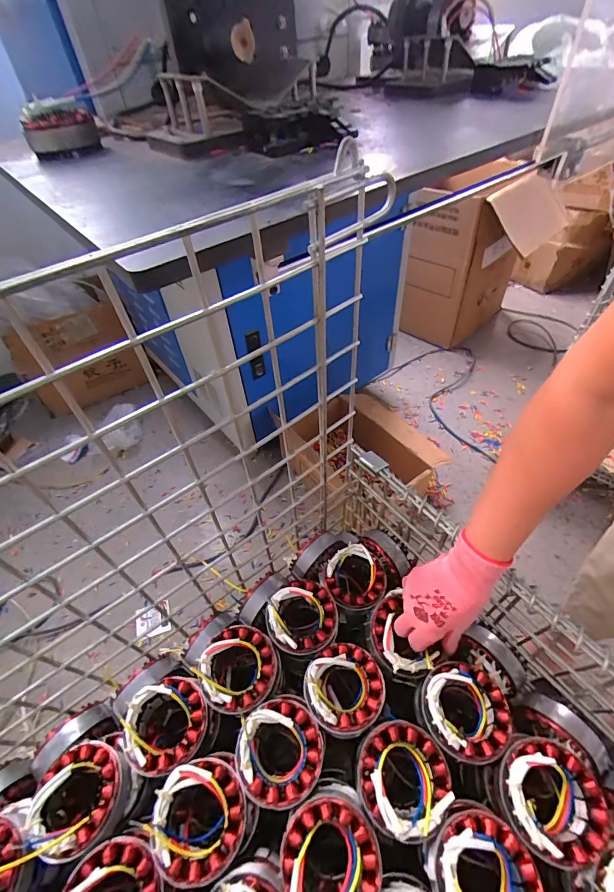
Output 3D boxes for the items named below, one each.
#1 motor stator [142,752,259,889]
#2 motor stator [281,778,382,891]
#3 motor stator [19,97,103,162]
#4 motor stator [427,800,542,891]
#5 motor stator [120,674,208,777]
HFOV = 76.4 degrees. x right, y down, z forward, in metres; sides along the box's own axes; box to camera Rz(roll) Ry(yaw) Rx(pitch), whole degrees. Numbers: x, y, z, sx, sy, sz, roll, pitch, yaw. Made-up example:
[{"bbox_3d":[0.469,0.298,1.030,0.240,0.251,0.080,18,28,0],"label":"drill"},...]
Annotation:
[{"bbox_3d":[-0.101,0.367,0.387,0.086,0.080,0.087,-26,52,-17],"label":"motor stator"},{"bbox_3d":[0.019,0.369,0.353,0.085,0.046,0.092,-3,49,3],"label":"motor stator"},{"bbox_3d":[-0.322,-0.415,0.510,0.086,0.053,0.086,-23,49,-16],"label":"motor stator"},{"bbox_3d":[0.151,0.373,0.338,0.087,0.060,0.091,-13,49,-6],"label":"motor stator"},{"bbox_3d":[-0.150,0.305,0.429,0.080,0.052,0.085,-15,49,-8],"label":"motor stator"}]

